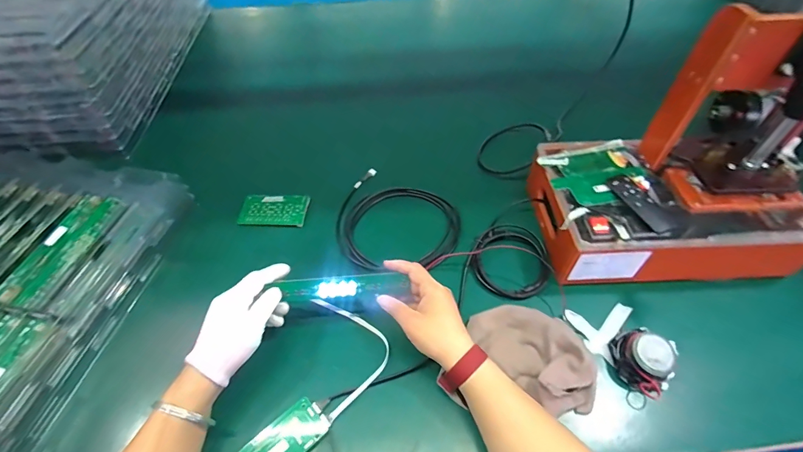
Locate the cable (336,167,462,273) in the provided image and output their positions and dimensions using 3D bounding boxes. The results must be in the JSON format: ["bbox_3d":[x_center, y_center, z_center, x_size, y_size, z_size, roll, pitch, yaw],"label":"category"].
[{"bbox_3d":[-0.006,0.000,0.616,0.198,0.026,0.168,23,55,17],"label":"cable"}]

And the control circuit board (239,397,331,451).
[{"bbox_3d":[-0.129,0.236,0.415,0.049,0.013,0.098,38,61,26],"label":"control circuit board"}]

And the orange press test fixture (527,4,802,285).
[{"bbox_3d":[0.372,-0.096,0.476,0.316,0.310,0.204,-1,52,-1],"label":"orange press test fixture"}]

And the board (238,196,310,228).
[{"bbox_3d":[-0.208,-0.027,0.628,0.106,0.010,0.063,0,52,0],"label":"board"}]

